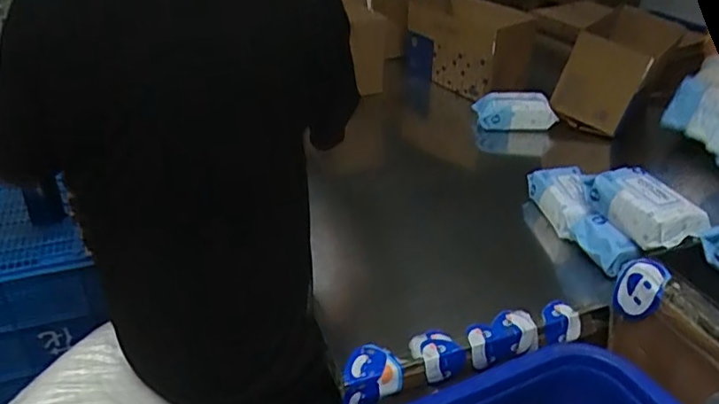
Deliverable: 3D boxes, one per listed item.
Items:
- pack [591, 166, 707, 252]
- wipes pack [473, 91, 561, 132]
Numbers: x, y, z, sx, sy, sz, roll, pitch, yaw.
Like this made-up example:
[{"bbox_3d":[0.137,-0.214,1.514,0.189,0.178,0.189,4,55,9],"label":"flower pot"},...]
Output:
[{"bbox_3d":[0.450,0.007,0.905,0.100,0.059,0.155,-12,35,-20],"label":"pack"},{"bbox_3d":[0.363,-0.214,1.356,0.173,0.078,0.068,-1,33,-3],"label":"wipes pack"}]

